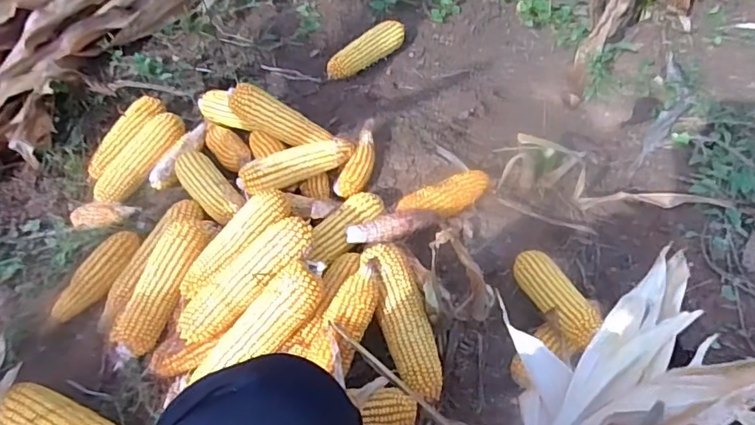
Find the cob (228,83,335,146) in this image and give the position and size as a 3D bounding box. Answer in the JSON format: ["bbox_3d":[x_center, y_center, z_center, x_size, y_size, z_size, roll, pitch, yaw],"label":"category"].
[{"bbox_3d":[-0.170,-0.163,0.937,0.177,0.046,0.055,26,58,-10],"label":"cob"}]

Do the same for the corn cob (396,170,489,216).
[{"bbox_3d":[0.113,-0.027,0.871,0.177,0.042,0.063,-21,59,-13],"label":"corn cob"}]

